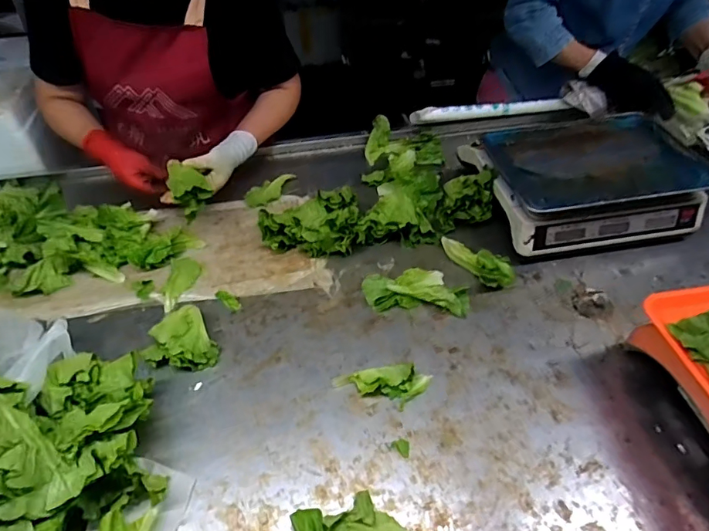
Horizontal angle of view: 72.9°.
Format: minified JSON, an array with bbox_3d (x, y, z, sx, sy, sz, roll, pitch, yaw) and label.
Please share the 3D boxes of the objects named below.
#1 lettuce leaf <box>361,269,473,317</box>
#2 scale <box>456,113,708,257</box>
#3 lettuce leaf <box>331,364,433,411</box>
[{"bbox_3d":[0.094,0.032,0.735,0.161,0.031,0.086,3,44,4],"label":"lettuce leaf"},{"bbox_3d":[0.400,-0.158,0.870,0.336,0.112,0.293,-7,44,-6],"label":"scale"},{"bbox_3d":[0.037,0.156,0.619,0.124,0.027,0.047,-3,44,-2],"label":"lettuce leaf"}]

